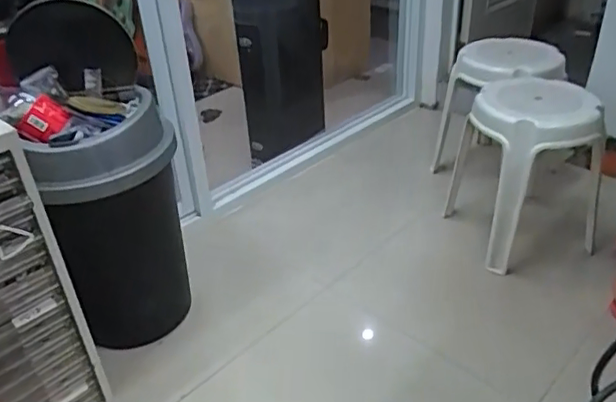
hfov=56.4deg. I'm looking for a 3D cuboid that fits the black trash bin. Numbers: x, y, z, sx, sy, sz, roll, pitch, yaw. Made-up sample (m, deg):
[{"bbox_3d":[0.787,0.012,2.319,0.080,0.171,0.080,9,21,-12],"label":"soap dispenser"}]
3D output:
[{"bbox_3d":[-0.415,0.040,1.320,0.290,0.530,0.274,-18,35,-21],"label":"black trash bin"}]

